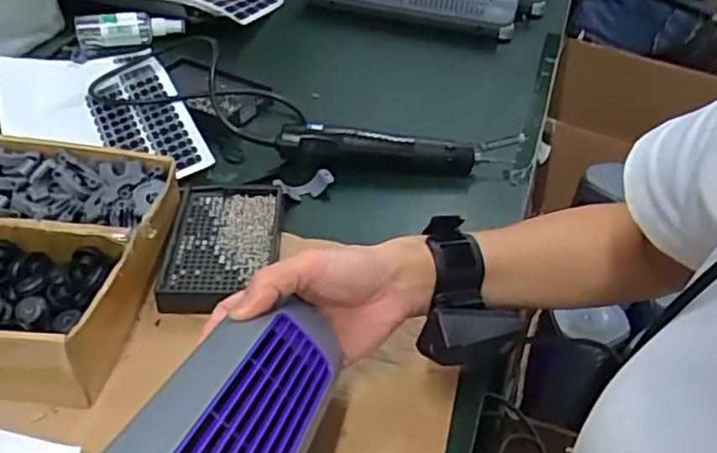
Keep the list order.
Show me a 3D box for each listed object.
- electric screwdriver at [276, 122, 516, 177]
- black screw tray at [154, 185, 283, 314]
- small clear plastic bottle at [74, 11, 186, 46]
[{"bbox_3d":[0.035,-0.075,0.657,0.226,0.043,0.037,0,41,-5],"label":"electric screwdriver"},{"bbox_3d":[-0.116,0.012,0.560,0.094,0.026,0.149,1,41,-3],"label":"black screw tray"},{"bbox_3d":[-0.296,-0.259,0.842,0.133,0.037,0.029,-7,42,-13],"label":"small clear plastic bottle"}]

